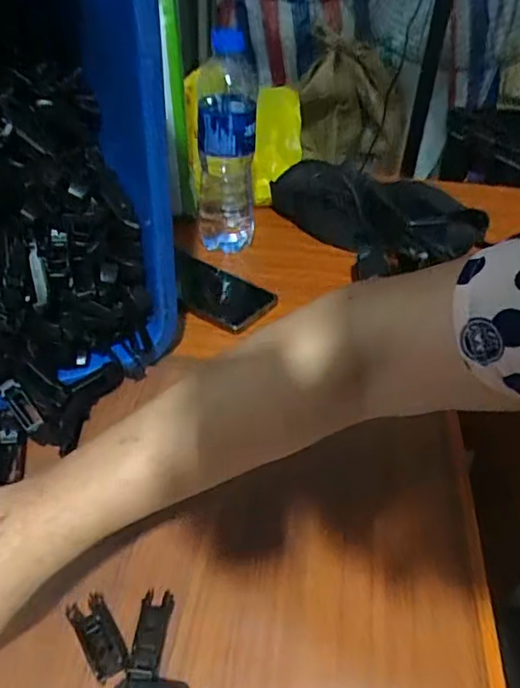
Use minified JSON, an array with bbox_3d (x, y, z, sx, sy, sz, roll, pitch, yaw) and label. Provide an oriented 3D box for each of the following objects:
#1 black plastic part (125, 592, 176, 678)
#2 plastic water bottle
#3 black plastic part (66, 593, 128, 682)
[{"bbox_3d":[-0.063,0.167,0.331,0.019,0.010,0.051,4,28,2],"label":"black plastic part"},{"bbox_3d":[-0.037,-0.208,0.615,0.063,0.217,0.072,0,39,-3],"label":"plastic water bottle"},{"bbox_3d":[-0.093,0.167,0.327,0.020,0.011,0.050,-23,47,-26],"label":"black plastic part"}]

